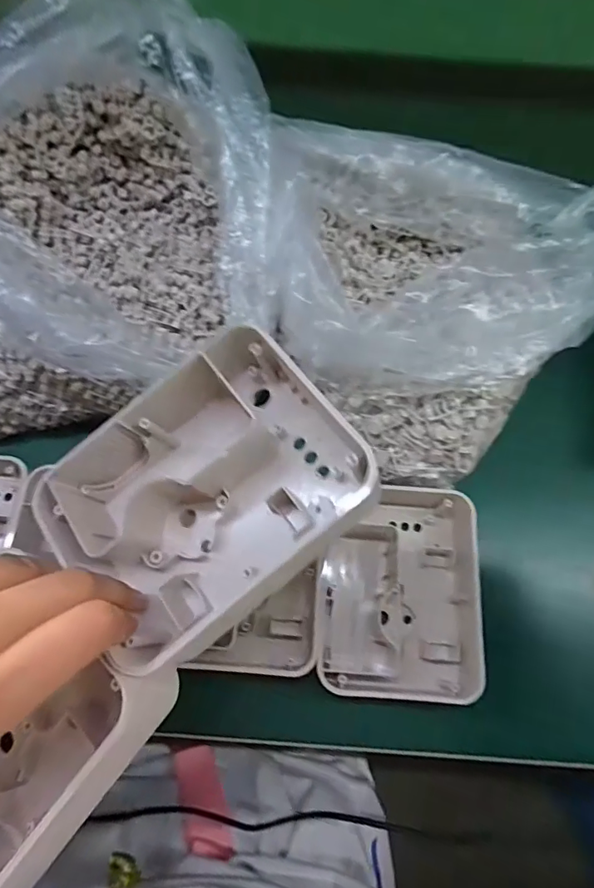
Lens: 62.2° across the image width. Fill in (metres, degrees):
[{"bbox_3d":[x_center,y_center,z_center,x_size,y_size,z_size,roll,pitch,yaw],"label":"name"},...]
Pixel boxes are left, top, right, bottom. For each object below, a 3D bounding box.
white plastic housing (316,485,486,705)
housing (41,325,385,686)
[{"bbox_3d":[0.065,0.092,0.323,0.098,0.037,0.133,6,69,0],"label":"white plastic housing"},{"bbox_3d":[-0.037,0.022,0.223,0.129,0.046,0.103,-40,75,-16],"label":"housing"}]

